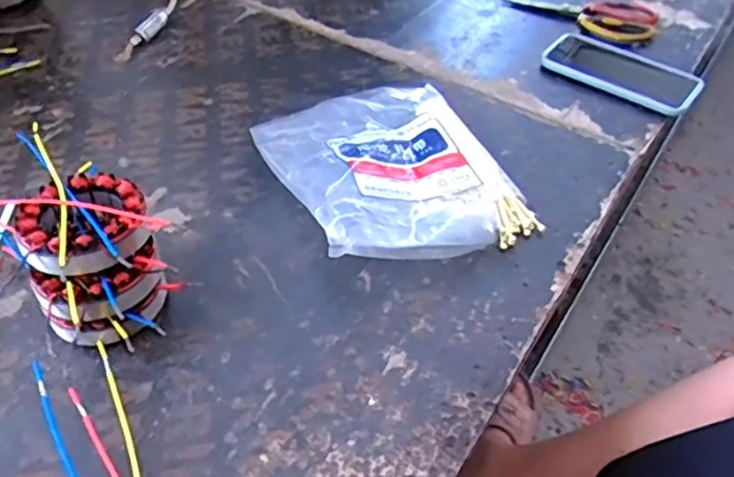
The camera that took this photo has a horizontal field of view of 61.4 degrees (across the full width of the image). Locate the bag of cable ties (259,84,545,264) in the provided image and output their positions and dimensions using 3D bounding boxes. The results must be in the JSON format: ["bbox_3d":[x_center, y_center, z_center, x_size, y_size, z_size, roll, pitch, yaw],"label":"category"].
[{"bbox_3d":[0.021,-0.077,0.571,0.200,0.054,0.248,-17,51,-17],"label":"bag of cable ties"}]

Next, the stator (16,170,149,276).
[{"bbox_3d":[-0.198,-0.012,0.434,0.087,0.029,0.087,1,48,-1],"label":"stator"}]

